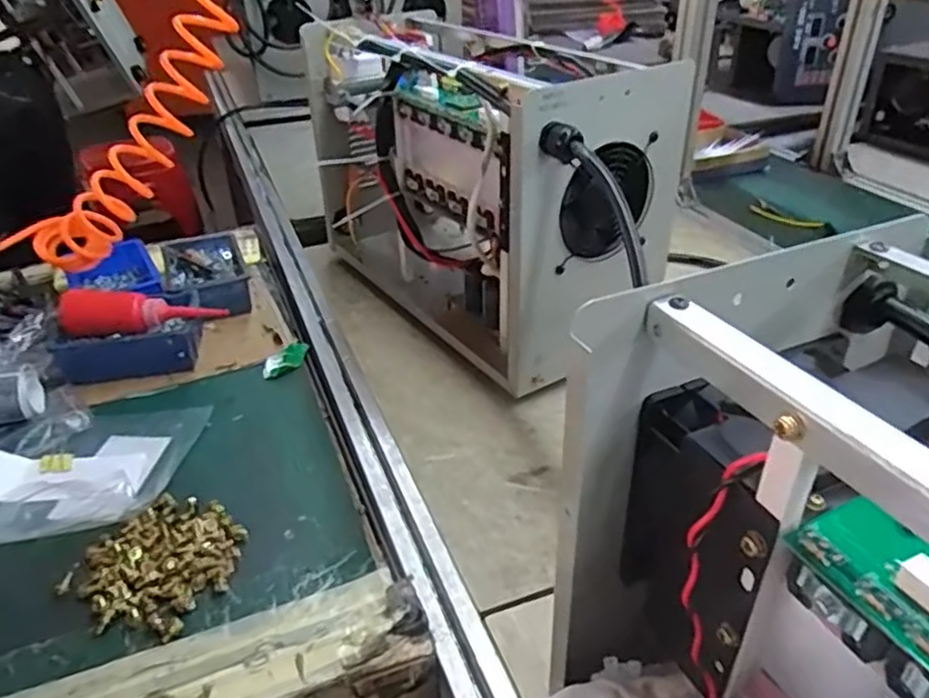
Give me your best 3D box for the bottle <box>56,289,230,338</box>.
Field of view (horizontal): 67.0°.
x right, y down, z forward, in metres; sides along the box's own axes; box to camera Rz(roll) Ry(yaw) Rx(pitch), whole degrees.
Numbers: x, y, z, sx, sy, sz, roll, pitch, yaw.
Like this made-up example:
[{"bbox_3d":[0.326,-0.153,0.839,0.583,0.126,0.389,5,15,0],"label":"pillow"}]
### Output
[{"bbox_3d":[-0.349,-0.037,0.739,0.177,0.039,0.045,5,33,10],"label":"bottle"}]

